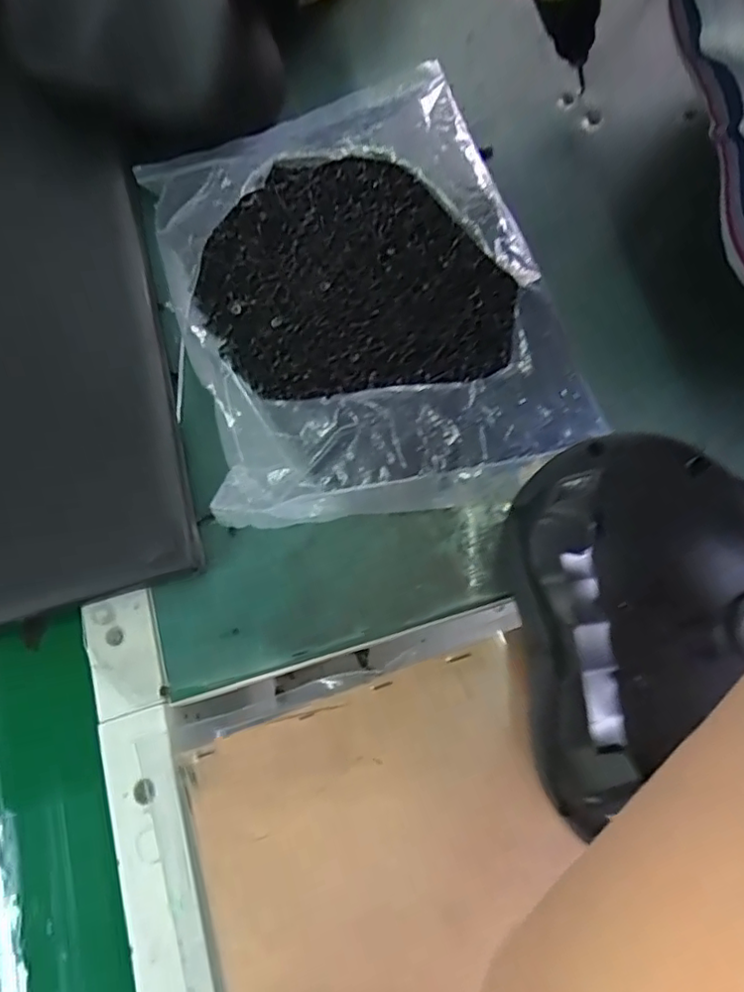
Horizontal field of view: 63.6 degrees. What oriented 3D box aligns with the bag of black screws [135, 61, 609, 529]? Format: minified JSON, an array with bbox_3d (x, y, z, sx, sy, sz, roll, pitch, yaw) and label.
[{"bbox_3d":[-0.013,-0.125,0.372,0.219,0.045,0.297,-19,72,2],"label":"bag of black screws"}]

